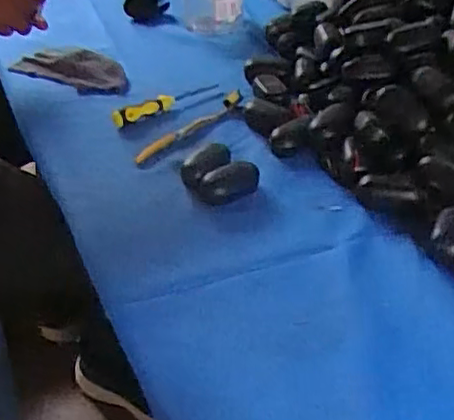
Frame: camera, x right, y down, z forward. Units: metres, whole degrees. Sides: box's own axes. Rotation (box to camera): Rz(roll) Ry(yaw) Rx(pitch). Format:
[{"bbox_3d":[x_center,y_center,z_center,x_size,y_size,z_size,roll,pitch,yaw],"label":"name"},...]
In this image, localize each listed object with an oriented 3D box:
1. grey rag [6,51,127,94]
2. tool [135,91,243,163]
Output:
[{"bbox_3d":[-0.219,-0.205,0.944,0.189,0.019,0.086,16,43,24],"label":"grey rag"},{"bbox_3d":[-0.043,-0.102,0.786,0.182,0.016,0.032,-34,46,-31],"label":"tool"}]

